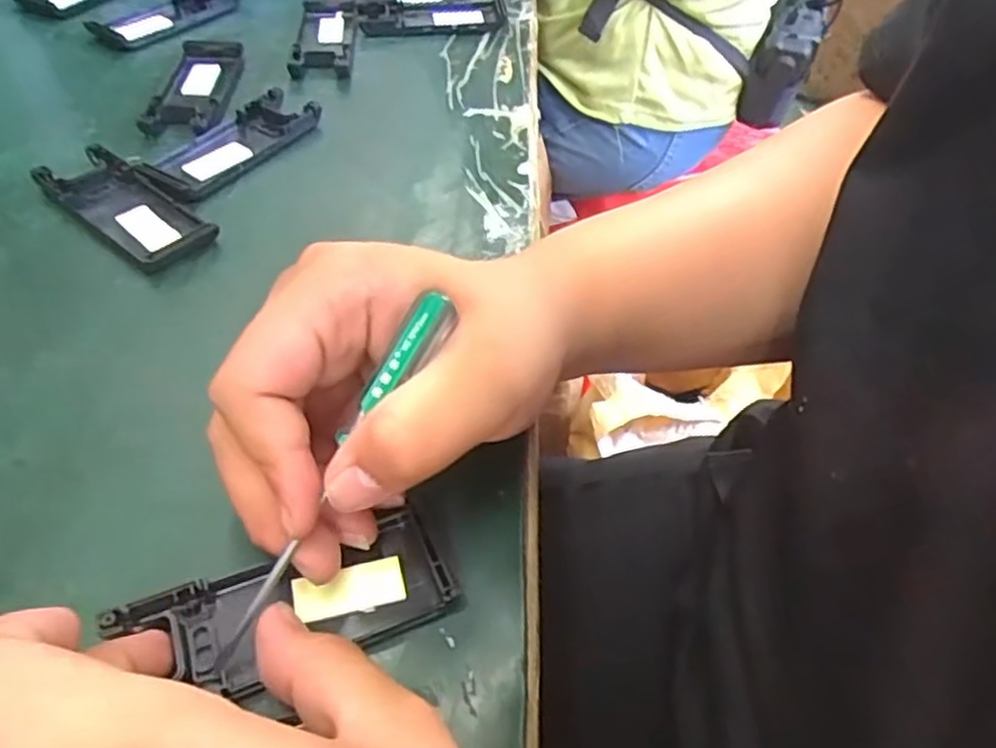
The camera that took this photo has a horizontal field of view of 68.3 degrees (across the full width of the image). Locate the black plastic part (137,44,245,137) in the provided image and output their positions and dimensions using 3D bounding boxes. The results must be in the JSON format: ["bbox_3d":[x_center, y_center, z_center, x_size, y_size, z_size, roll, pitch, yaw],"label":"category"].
[{"bbox_3d":[-0.184,-0.176,0.448,0.042,0.011,0.114,-2,47,-5],"label":"black plastic part"}]

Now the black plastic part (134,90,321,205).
[{"bbox_3d":[-0.147,-0.126,0.403,0.041,0.012,0.100,29,52,21],"label":"black plastic part"}]

